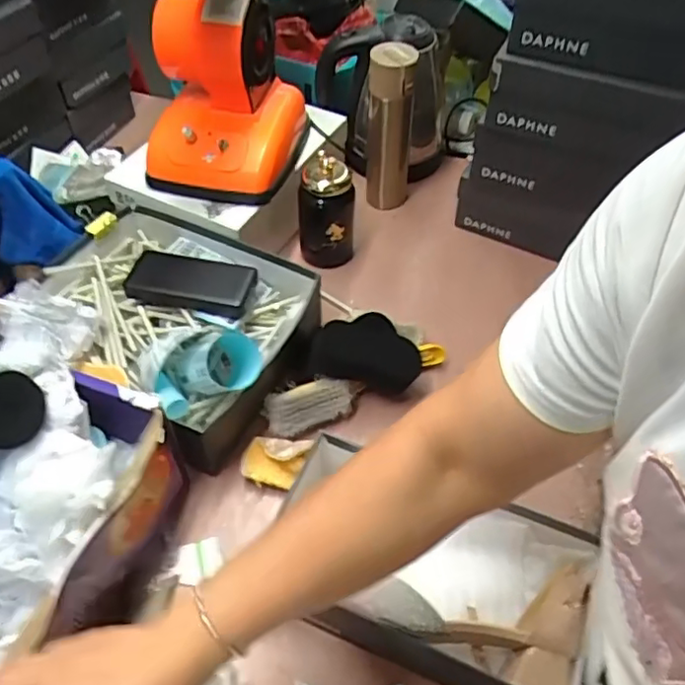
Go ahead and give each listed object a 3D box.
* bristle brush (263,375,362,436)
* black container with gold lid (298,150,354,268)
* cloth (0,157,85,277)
[{"bbox_3d":[-0.033,0.071,0.744,0.112,0.028,0.051,-17,97,-13],"label":"bristle brush"},{"bbox_3d":[-0.022,-0.185,0.886,0.079,0.169,0.086,-5,52,-5],"label":"black container with gold lid"},{"bbox_3d":[-0.417,-0.143,0.784,0.060,0.134,0.138,28,77,45],"label":"cloth"}]

